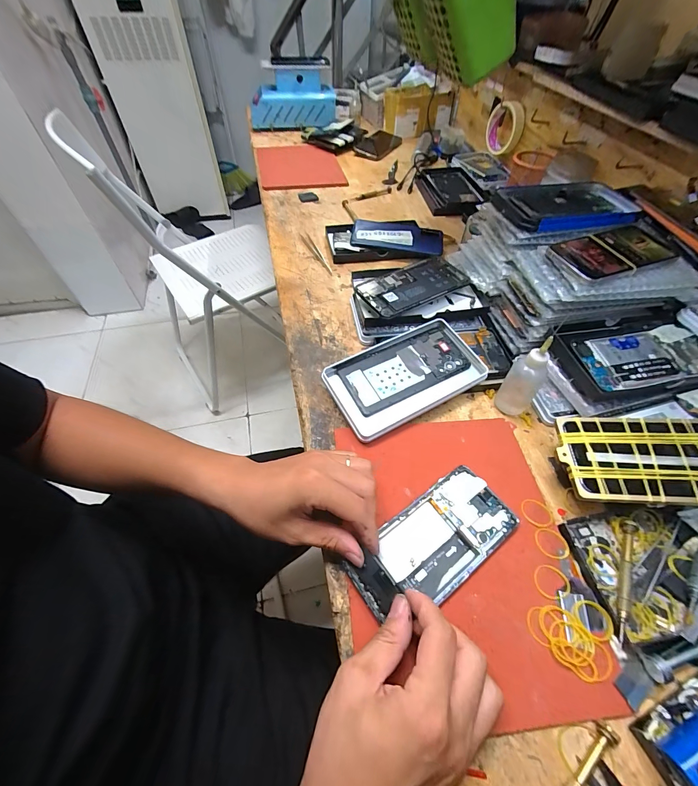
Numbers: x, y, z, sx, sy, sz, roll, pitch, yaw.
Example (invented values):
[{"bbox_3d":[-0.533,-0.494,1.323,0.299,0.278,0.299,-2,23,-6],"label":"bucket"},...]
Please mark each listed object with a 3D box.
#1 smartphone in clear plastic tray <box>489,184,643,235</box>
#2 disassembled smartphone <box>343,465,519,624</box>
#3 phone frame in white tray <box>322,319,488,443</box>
[{"bbox_3d":[0.287,-0.249,0.445,0.183,0.022,0.108,-7,52,-8],"label":"smartphone in clear plastic tray"},{"bbox_3d":[0.077,0.133,0.300,0.155,0.015,0.076,-26,59,-22],"label":"disassembled smartphone"},{"bbox_3d":[0.071,-0.021,0.409,0.186,0.031,0.104,-24,57,-18],"label":"phone frame in white tray"}]

